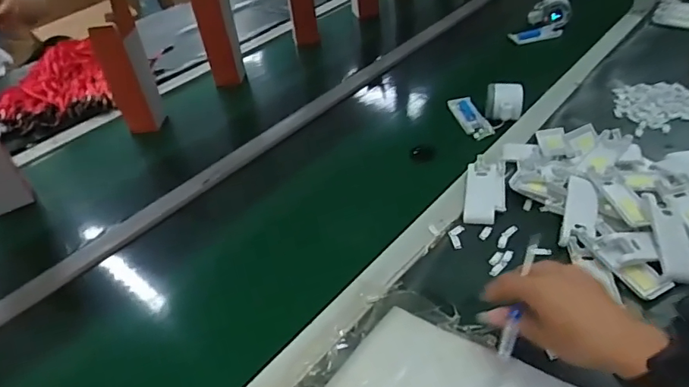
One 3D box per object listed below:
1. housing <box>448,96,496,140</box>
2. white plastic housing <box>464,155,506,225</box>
[{"bbox_3d":[0.208,-0.133,0.838,0.036,0.017,0.122,-13,41,-6],"label":"housing"},{"bbox_3d":[0.194,-0.007,0.689,0.052,0.018,0.130,5,42,14],"label":"white plastic housing"}]

